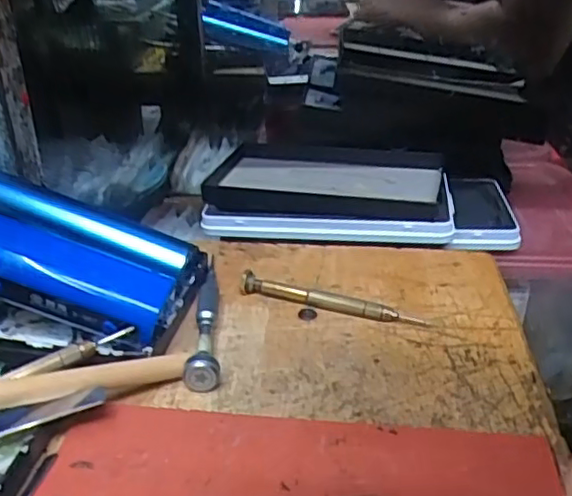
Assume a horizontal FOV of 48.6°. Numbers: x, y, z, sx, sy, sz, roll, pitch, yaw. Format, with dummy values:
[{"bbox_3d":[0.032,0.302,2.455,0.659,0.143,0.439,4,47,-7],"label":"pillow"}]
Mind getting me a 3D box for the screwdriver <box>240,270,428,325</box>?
[{"bbox_3d":[0.024,0.029,0.359,0.103,0.011,0.009,10,30,16],"label":"screwdriver"}]

